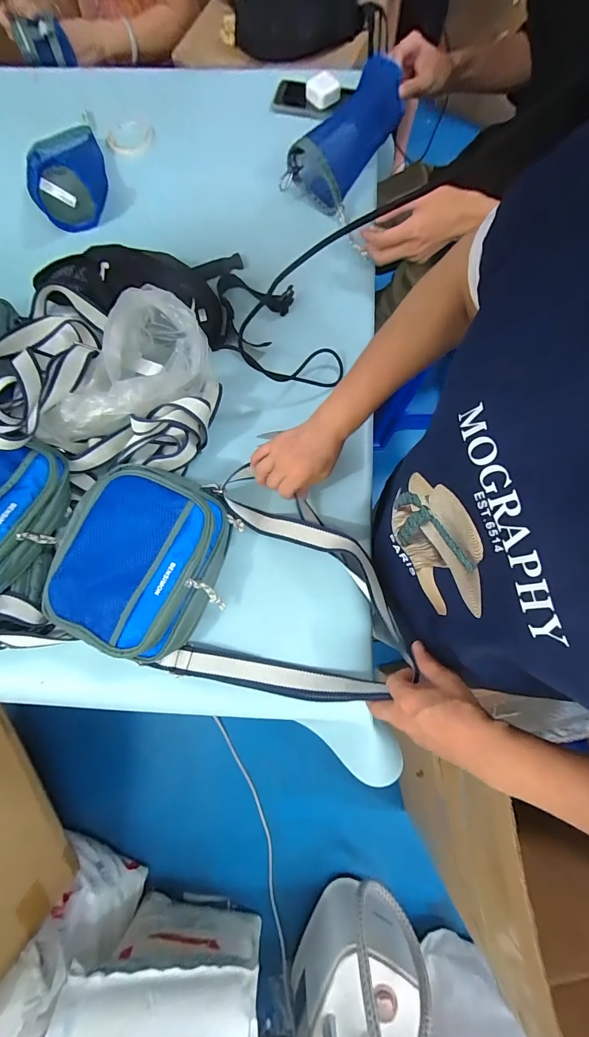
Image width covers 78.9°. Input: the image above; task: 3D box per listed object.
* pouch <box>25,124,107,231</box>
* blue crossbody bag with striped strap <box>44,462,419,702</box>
[{"bbox_3d":[-0.412,-0.626,0.644,0.132,0.091,0.190,-20,77,-5],"label":"pouch"},{"bbox_3d":[-0.059,0.070,0.437,0.407,0.100,0.257,18,77,5],"label":"blue crossbody bag with striped strap"}]

